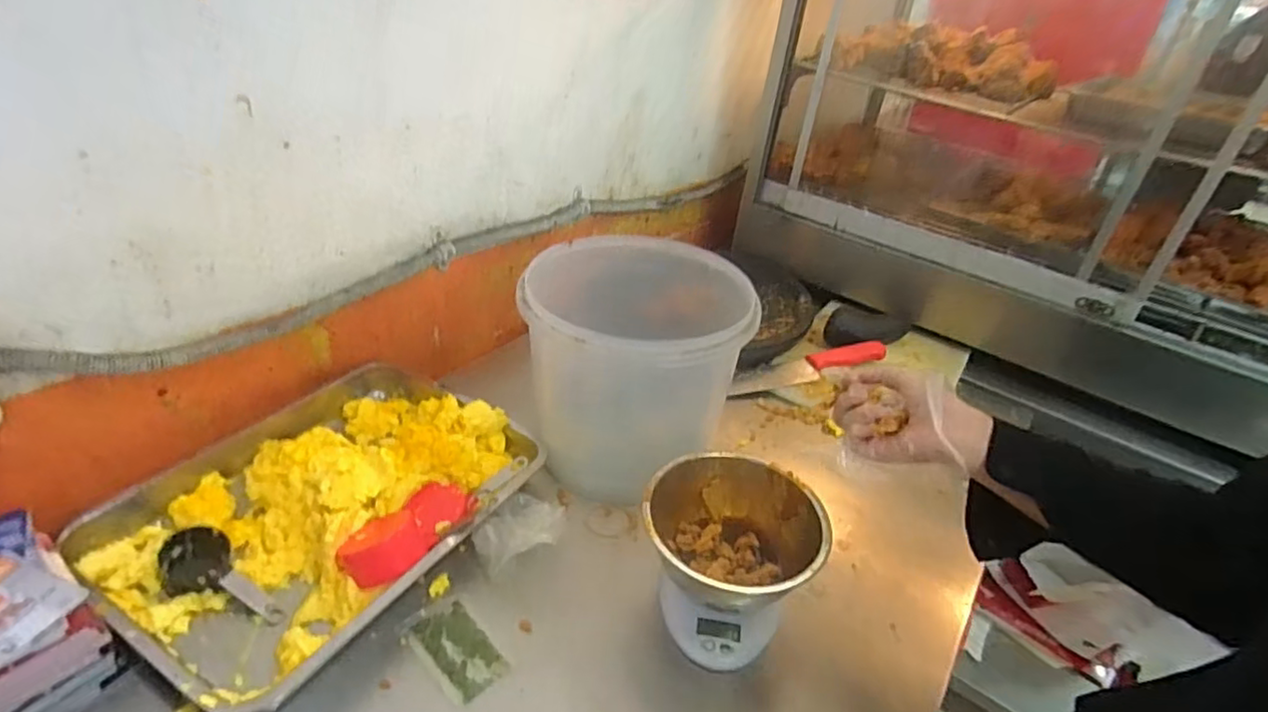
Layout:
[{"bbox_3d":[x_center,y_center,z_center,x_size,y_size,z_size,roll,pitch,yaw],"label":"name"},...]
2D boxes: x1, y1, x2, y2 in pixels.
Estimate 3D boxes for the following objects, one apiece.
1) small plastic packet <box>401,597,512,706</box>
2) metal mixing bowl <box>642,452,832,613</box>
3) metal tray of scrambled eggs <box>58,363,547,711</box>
[{"bbox_3d":[-0.163,0.264,0.584,0.055,0.006,0.100,-23,44,-38],"label":"small plastic packet"},{"bbox_3d":[0.096,0.174,0.633,0.171,0.079,0.138,18,35,14],"label":"metal mixing bowl"},{"bbox_3d":[-0.322,0.147,0.675,0.311,0.069,0.393,22,36,20],"label":"metal tray of scrambled eggs"}]

